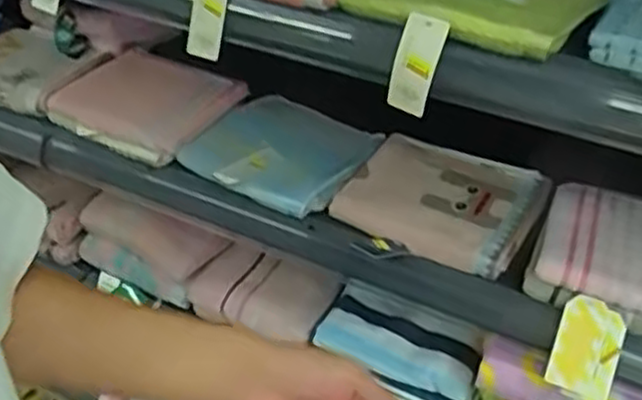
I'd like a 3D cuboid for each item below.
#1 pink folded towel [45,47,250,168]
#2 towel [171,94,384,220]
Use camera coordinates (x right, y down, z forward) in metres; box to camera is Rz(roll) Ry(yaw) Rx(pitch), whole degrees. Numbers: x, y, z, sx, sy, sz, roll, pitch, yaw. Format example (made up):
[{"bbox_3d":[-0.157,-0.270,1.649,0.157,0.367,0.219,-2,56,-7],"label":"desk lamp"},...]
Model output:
[{"bbox_3d":[-0.229,-0.126,0.943,0.214,0.035,0.172,15,38,16],"label":"pink folded towel"},{"bbox_3d":[-0.047,-0.064,0.879,0.190,0.025,0.173,21,41,24],"label":"towel"}]

